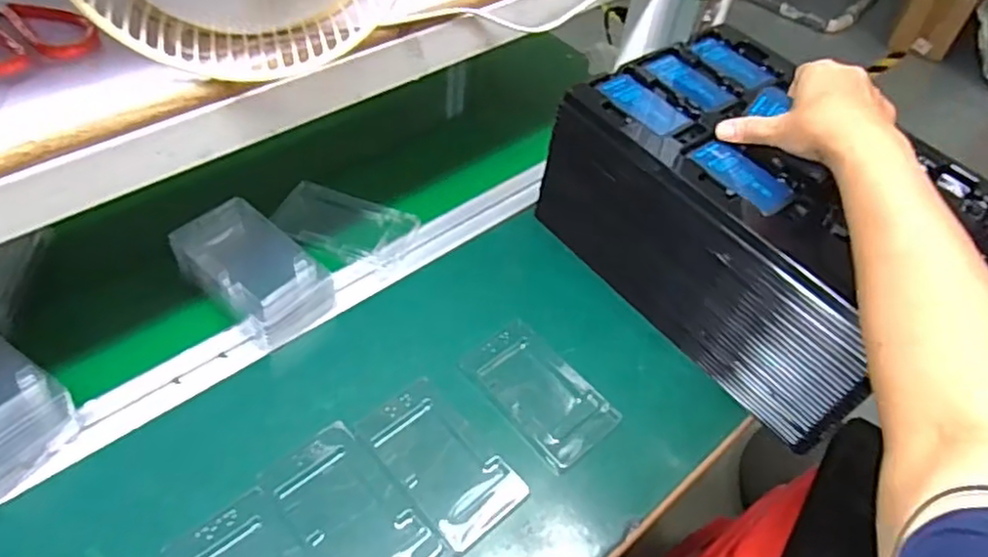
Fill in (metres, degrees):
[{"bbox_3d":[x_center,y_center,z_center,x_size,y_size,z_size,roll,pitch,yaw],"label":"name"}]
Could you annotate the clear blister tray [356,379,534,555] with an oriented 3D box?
[{"bbox_3d":[-0.041,0.137,0.512,0.071,0.010,0.126,-32,60,-29],"label":"clear blister tray"}]

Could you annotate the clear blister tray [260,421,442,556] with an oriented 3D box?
[{"bbox_3d":[-0.105,0.167,0.479,0.075,0.009,0.127,-33,60,-29],"label":"clear blister tray"}]

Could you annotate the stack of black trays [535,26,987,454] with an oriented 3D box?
[{"bbox_3d":[0.237,-0.058,0.609,0.227,0.160,0.328,-30,59,-28],"label":"stack of black trays"}]

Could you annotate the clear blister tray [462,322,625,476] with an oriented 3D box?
[{"bbox_3d":[0.038,0.094,0.560,0.076,0.008,0.125,-32,60,-29],"label":"clear blister tray"}]

